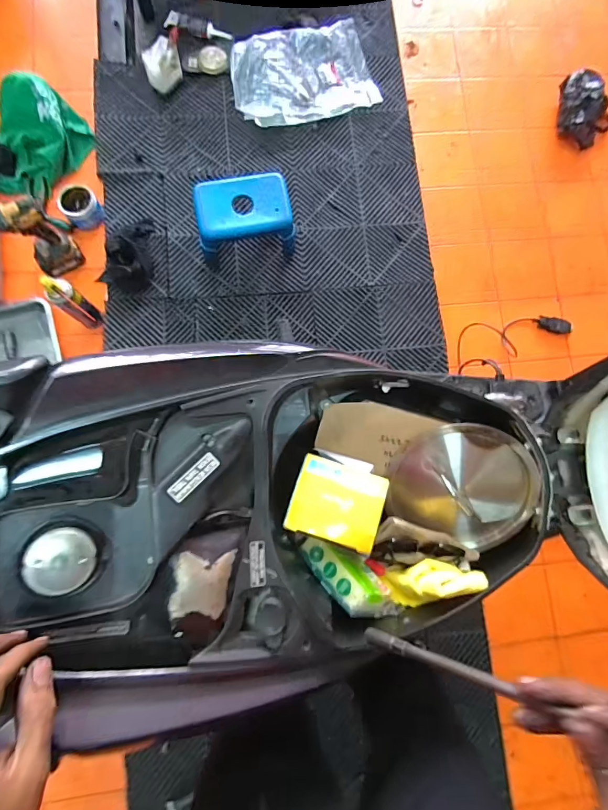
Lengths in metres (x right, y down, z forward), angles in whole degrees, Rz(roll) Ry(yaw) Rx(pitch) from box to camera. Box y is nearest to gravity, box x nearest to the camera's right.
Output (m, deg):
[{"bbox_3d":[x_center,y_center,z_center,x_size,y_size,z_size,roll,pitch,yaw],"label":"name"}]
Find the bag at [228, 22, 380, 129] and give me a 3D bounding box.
[{"bbox_3d":[0.000,-1.063,1.287,0.462,0.080,0.276,-15,83,-7],"label":"bag"}]

